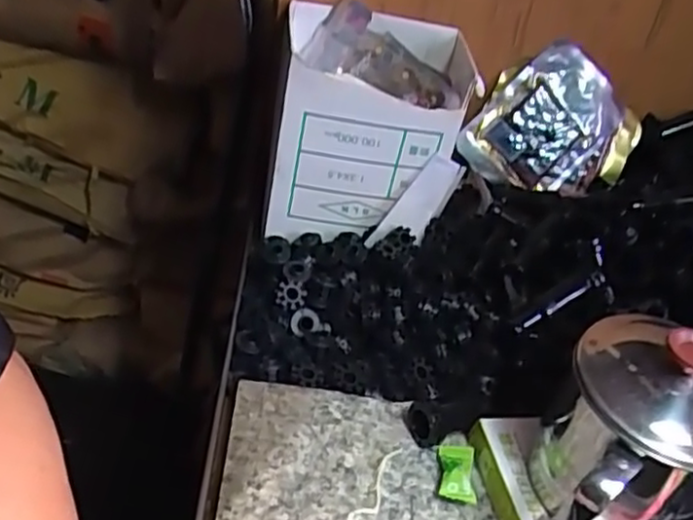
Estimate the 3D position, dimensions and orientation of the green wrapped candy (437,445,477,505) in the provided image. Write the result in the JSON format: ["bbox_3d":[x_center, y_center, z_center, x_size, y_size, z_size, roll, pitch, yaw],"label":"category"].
[{"bbox_3d":[0.057,0.108,0.362,0.019,0.008,0.034,12,38,0],"label":"green wrapped candy"}]

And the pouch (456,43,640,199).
[{"bbox_3d":[0.150,-0.091,0.506,0.107,0.102,0.020,34,3,-4],"label":"pouch"}]

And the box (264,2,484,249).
[{"bbox_3d":[0.013,-0.088,0.481,0.133,0.129,0.090,11,37,-4],"label":"box"}]

